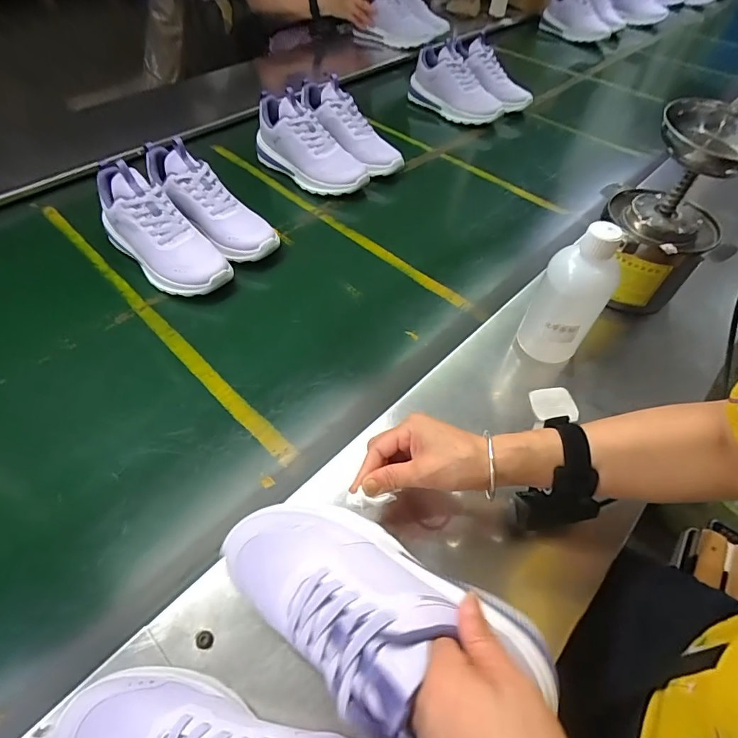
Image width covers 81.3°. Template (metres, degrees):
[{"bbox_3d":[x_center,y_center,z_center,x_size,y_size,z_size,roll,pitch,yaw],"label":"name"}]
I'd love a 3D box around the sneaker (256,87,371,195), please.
[{"bbox_3d":[-0.105,-0.414,0.794,0.220,0.127,0.102,35,57,22],"label":"sneaker"}]

